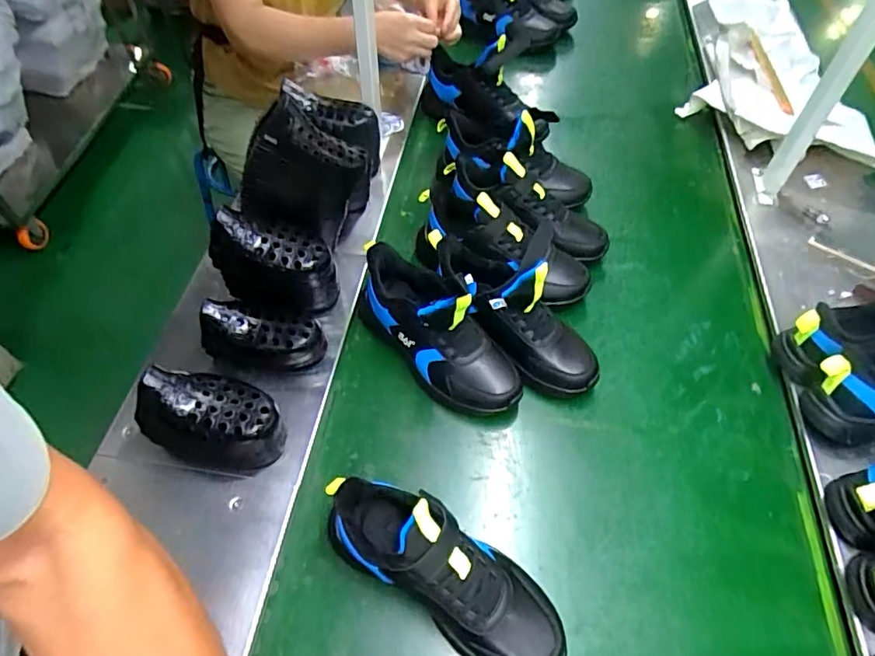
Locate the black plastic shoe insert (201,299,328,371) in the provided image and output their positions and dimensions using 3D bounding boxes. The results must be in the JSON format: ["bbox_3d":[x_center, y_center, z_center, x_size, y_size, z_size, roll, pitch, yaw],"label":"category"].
[{"bbox_3d":[-0.215,0.011,0.656,0.143,0.093,0.039,7,56,3],"label":"black plastic shoe insert"}]

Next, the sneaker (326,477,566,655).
[{"bbox_3d":[0.007,0.232,0.513,0.247,0.123,0.086,34,62,9],"label":"sneaker"}]

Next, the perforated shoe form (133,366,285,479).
[{"bbox_3d":[-0.239,0.102,0.580,0.130,0.129,0.090,18,57,10],"label":"perforated shoe form"}]

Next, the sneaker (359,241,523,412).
[{"bbox_3d":[0.000,-0.003,0.666,0.091,0.152,0.245,-34,64,-22],"label":"sneaker"}]

